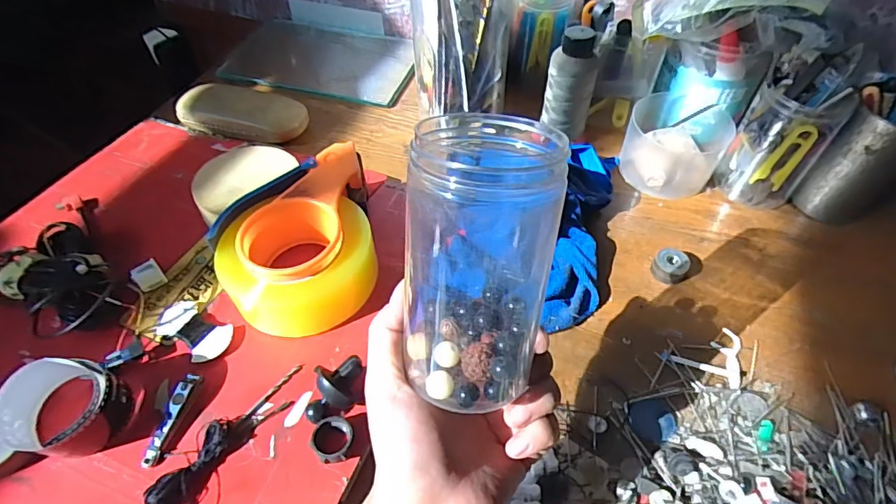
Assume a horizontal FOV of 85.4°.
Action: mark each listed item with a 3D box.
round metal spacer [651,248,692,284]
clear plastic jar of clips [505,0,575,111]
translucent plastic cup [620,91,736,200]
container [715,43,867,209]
[{"bbox_3d":[0.198,0.013,0.432,0.029,0.021,0.025,31,56,23],"label":"round metal spacer"},{"bbox_3d":[0.111,-0.253,0.600,0.063,0.131,0.064,10,50,8],"label":"clear plastic jar of clips"},{"bbox_3d":[0.235,-0.112,0.506,0.097,0.064,0.099,0,49,0],"label":"translucent plastic cup"},{"bbox_3d":[0.316,-0.109,0.458,0.069,0.136,0.067,36,58,26],"label":"container"}]

